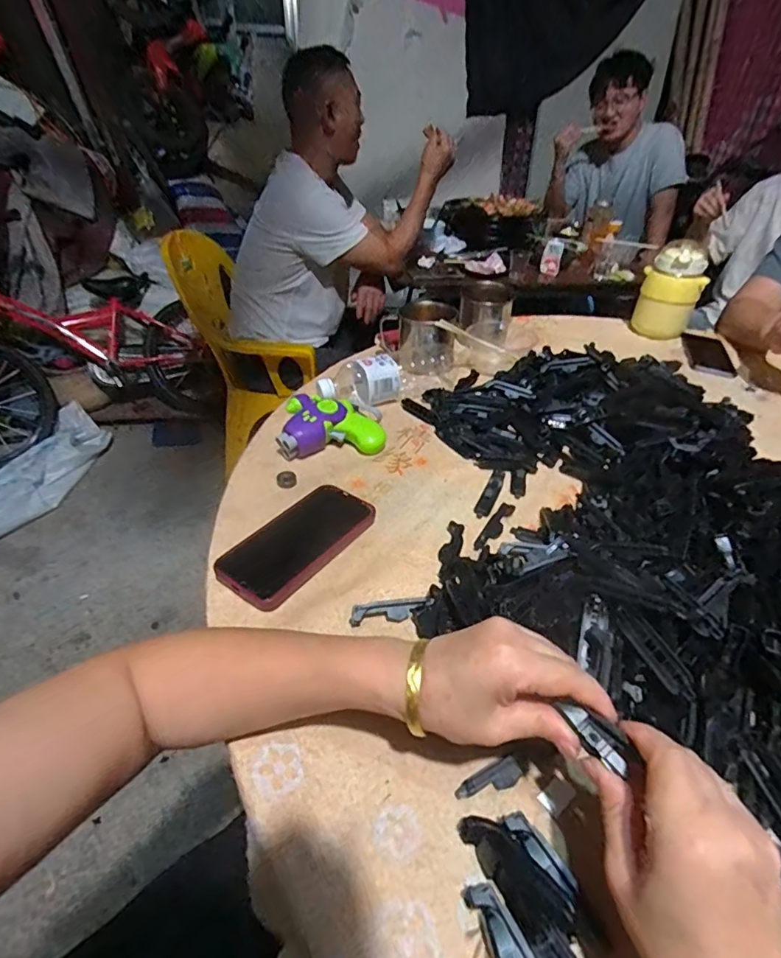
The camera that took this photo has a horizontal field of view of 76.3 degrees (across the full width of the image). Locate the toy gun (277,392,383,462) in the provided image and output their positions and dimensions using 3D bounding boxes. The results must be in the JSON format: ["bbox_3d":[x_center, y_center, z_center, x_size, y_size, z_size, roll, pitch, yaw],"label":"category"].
[{"bbox_3d":[-0.074,-0.070,0.631,0.130,0.048,0.091,-2,38,-4],"label":"toy gun"}]

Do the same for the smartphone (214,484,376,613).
[{"bbox_3d":[-0.090,0.060,0.495,0.079,0.012,0.162,25,44,27],"label":"smartphone"}]

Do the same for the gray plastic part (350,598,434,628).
[{"bbox_3d":[0.002,0.114,0.434,0.073,0.014,0.014,-7,39,-10],"label":"gray plastic part"}]

